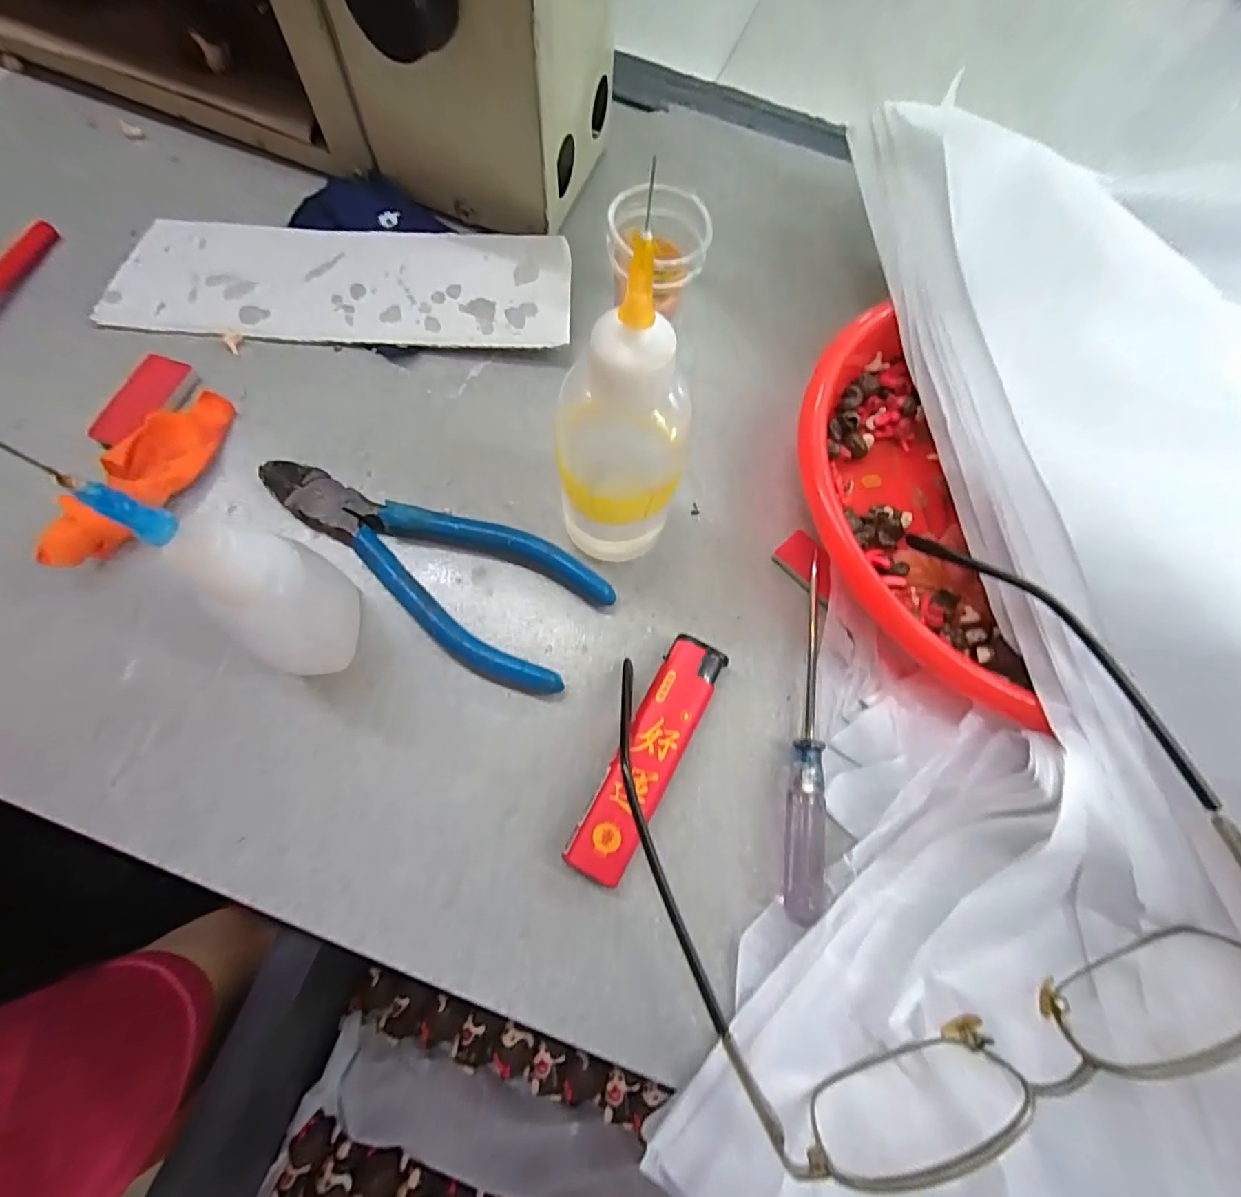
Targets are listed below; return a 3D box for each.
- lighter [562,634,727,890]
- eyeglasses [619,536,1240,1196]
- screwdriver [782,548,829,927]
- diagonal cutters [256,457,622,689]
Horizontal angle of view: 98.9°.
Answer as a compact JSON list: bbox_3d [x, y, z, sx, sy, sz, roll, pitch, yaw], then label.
[{"bbox_3d":[0.009,0.049,0.169,0.019,0.011,0.078,28,71,7],"label":"lighter"},{"bbox_3d":[0.079,0.061,0.149,0.140,0.037,0.140,-21,74,-11],"label":"eyeglasses"},{"bbox_3d":[0.062,0.040,0.176,0.012,0.012,0.119,8,71,-1],"label":"screwdriver"},{"bbox_3d":[-0.067,-0.015,0.186,0.125,0.012,0.048,29,71,6],"label":"diagonal cutters"}]

